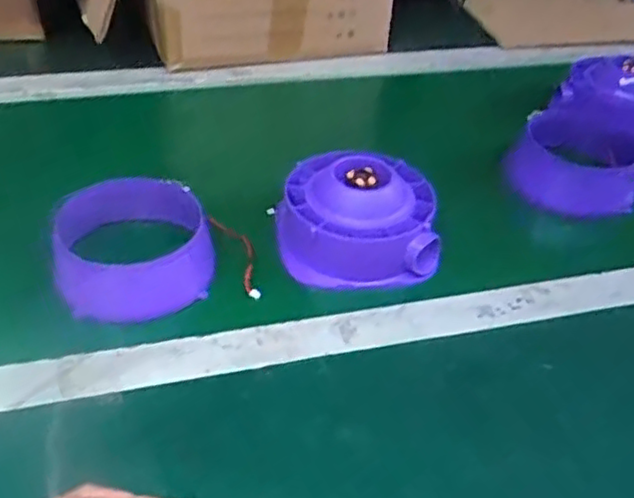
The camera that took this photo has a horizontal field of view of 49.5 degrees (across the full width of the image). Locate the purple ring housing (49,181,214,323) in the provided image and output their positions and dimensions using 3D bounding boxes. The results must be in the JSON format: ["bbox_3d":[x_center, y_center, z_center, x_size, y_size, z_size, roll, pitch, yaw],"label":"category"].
[{"bbox_3d":[-0.145,-0.001,0.554,0.118,0.065,0.100,-6,41,-12],"label":"purple ring housing"}]

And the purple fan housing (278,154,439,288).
[{"bbox_3d":[0.035,-0.029,0.594,0.135,0.073,0.111,4,40,0],"label":"purple fan housing"}]

